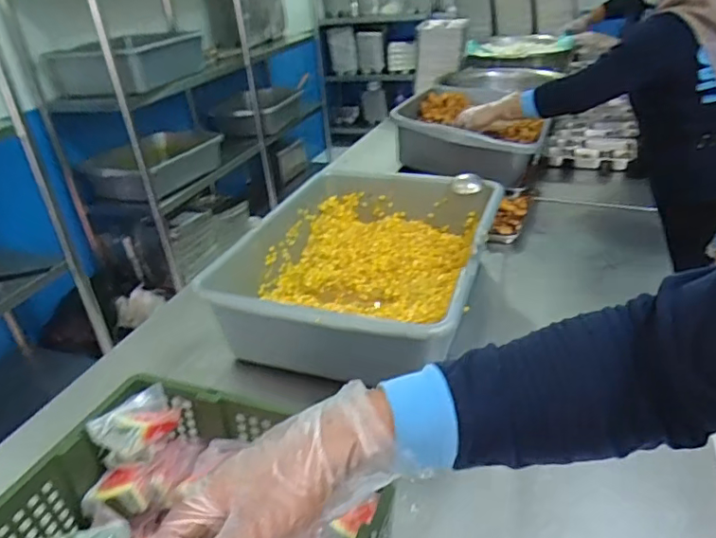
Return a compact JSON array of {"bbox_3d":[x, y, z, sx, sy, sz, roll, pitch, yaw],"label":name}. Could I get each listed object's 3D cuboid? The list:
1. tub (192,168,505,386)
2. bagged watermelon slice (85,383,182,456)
[{"bbox_3d":[0.021,-0.009,1.038,0.436,0.159,0.564,5,31,22],"label":"tub"},{"bbox_3d":[-0.264,0.185,0.645,0.070,0.041,0.098,11,33,30],"label":"bagged watermelon slice"}]

